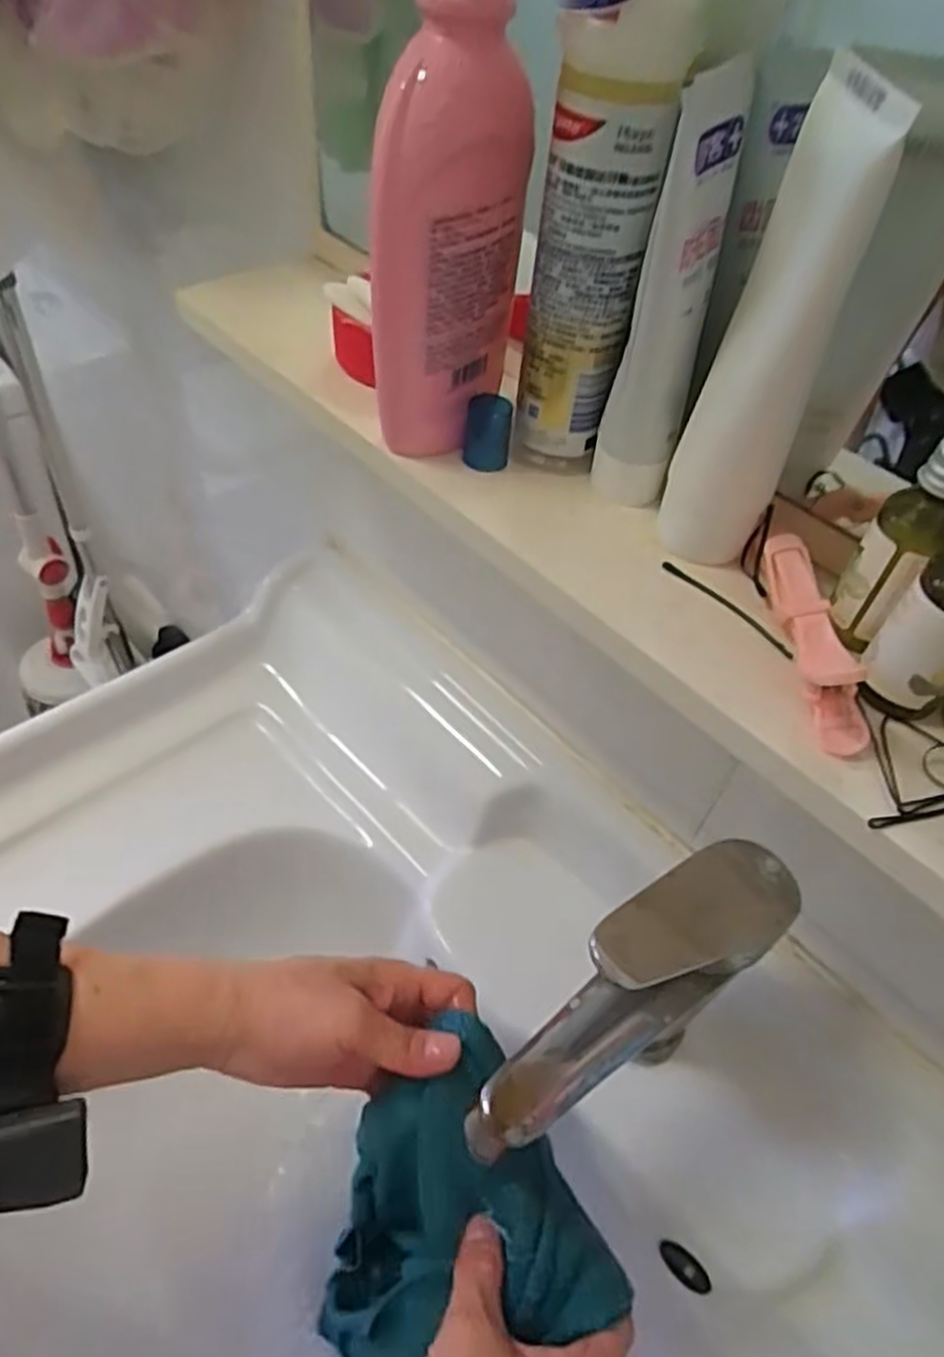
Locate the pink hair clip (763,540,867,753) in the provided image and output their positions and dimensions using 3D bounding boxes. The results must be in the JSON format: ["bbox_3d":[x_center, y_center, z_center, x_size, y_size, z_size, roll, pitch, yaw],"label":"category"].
[{"bbox_3d":[0.112,-0.014,0.265,0.018,0.022,0.080,-3,49,-9],"label":"pink hair clip"}]

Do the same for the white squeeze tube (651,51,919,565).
[{"bbox_3d":[0.097,-0.106,0.260,0.035,0.147,0.037,20,49,10],"label":"white squeeze tube"}]

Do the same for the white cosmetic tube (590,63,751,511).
[{"bbox_3d":[0.068,-0.123,0.275,0.028,0.139,0.034,16,49,7],"label":"white cosmetic tube"}]

